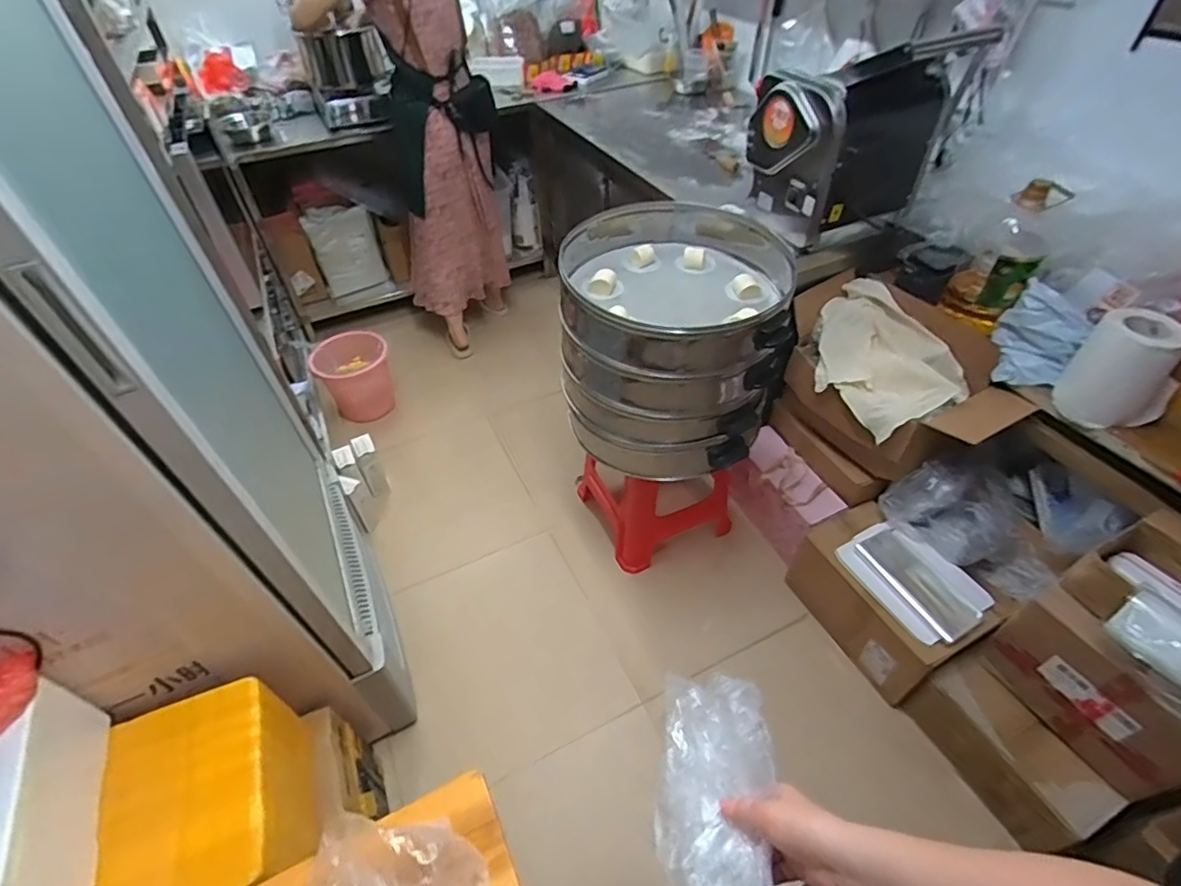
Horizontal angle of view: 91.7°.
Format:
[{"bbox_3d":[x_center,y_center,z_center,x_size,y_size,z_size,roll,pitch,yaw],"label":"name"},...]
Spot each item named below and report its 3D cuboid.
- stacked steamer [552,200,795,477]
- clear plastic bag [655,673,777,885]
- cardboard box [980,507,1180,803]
[{"bbox_3d":[0.196,-0.280,1.445,0.500,0.444,0.556,1,47,3],"label":"stacked steamer"},{"bbox_3d":[0.117,0.368,0.519,0.103,0.106,0.294,4,46,6],"label":"clear plastic bag"},{"bbox_3d":[1.085,0.419,1.122,0.289,0.422,0.348,-21,49,-17],"label":"cardboard box"}]

